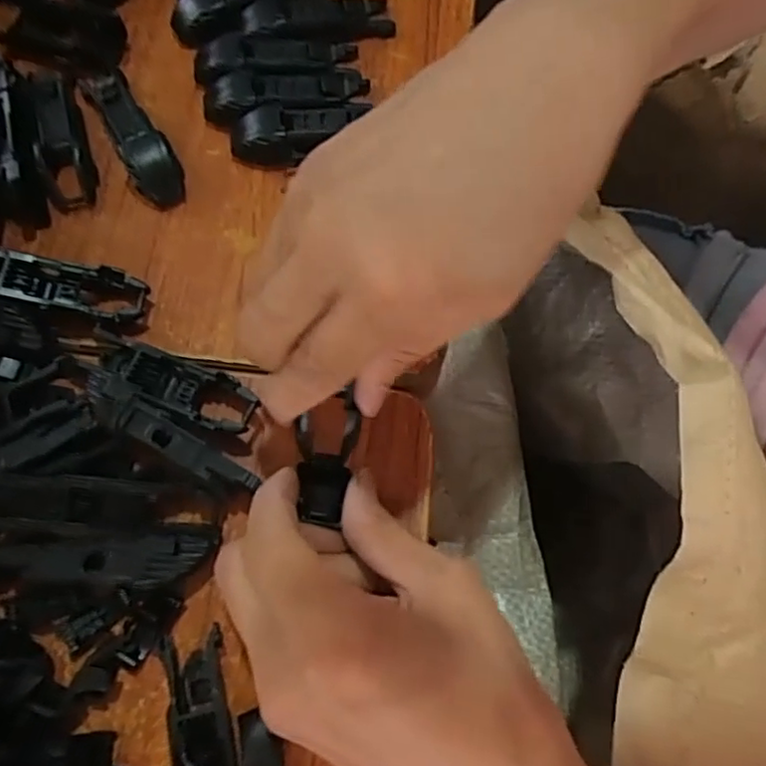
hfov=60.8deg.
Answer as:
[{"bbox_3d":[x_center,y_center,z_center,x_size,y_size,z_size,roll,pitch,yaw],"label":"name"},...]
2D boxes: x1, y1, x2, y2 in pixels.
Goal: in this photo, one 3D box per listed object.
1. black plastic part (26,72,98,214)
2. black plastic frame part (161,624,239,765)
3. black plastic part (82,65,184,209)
[{"bbox_3d":[-0.137,-0.107,0.274,0.019,0.011,0.072,-17,72,-8],"label":"black plastic part"},{"bbox_3d":[-0.054,0.114,0.199,0.020,0.023,0.070,-12,72,-7],"label":"black plastic frame part"},{"bbox_3d":[-0.106,-0.107,0.275,0.020,0.013,0.074,-29,75,-12],"label":"black plastic part"}]

